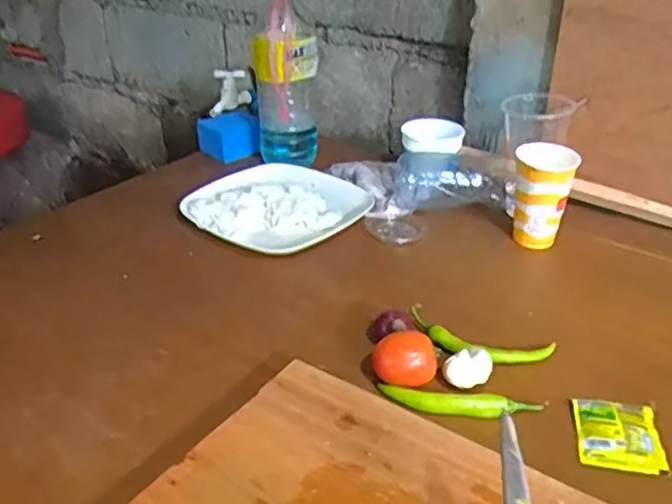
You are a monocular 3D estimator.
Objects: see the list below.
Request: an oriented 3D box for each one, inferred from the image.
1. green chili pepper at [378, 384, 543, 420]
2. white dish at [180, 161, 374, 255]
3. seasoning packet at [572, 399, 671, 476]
[{"bbox_3d":[0.107,0.133,0.579,0.137,0.013,0.027,5,31,10],"label":"green chili pepper"},{"bbox_3d":[-0.079,-0.070,0.919,0.232,0.032,0.223,-1,30,1],"label":"white dish"},{"bbox_3d":[0.239,0.154,0.560,0.068,0.012,0.070,4,31,8],"label":"seasoning packet"}]

